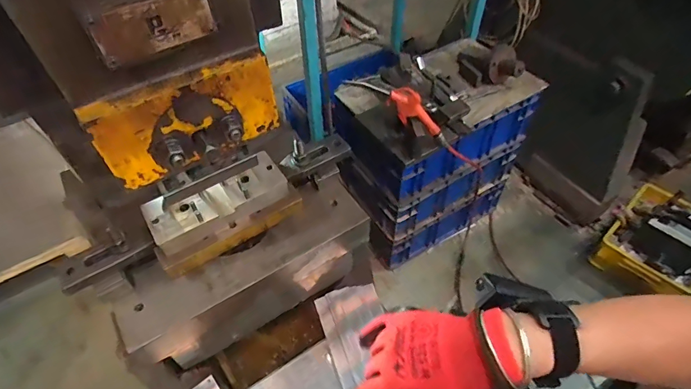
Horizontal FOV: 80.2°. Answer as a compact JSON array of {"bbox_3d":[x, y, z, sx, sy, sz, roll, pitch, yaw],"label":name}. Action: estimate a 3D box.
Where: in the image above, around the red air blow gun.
[{"bbox_3d":[0.133,-0.186,0.872,0.263,0.070,0.022,33,51,-13],"label":"red air blow gun"}]

